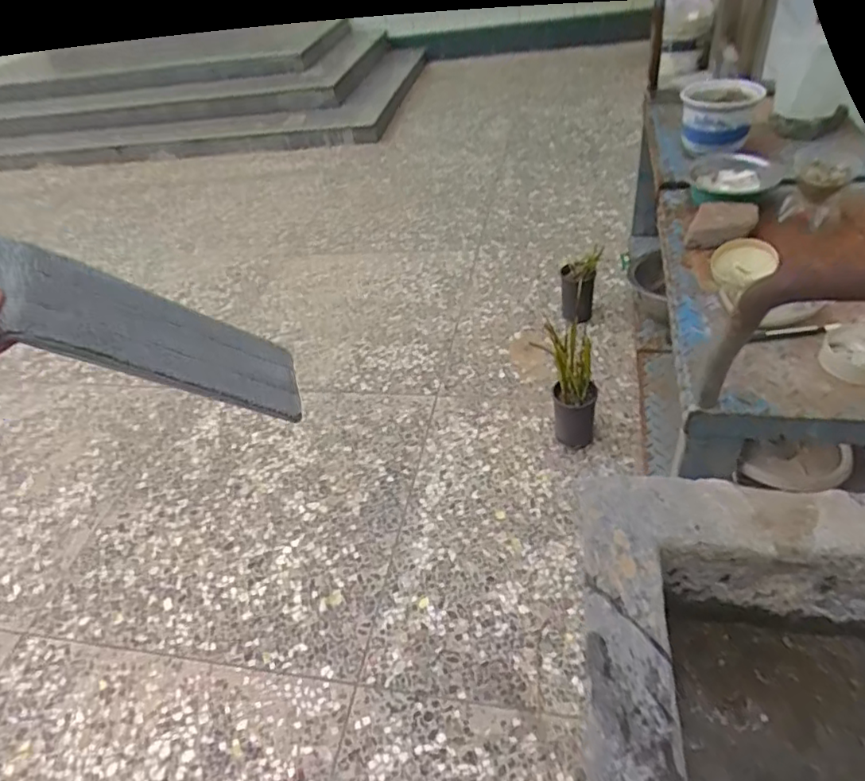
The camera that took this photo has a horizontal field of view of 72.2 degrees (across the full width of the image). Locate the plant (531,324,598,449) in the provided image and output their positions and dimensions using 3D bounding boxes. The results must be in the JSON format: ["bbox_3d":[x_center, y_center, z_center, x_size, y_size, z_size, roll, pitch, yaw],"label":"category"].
[{"bbox_3d":[0.364,-0.003,1.607,0.175,0.354,0.141,4,45,16],"label":"plant"}]

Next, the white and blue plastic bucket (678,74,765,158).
[{"bbox_3d":[0.596,-0.576,1.244,0.143,0.126,0.118,8,46,20],"label":"white and blue plastic bucket"}]

